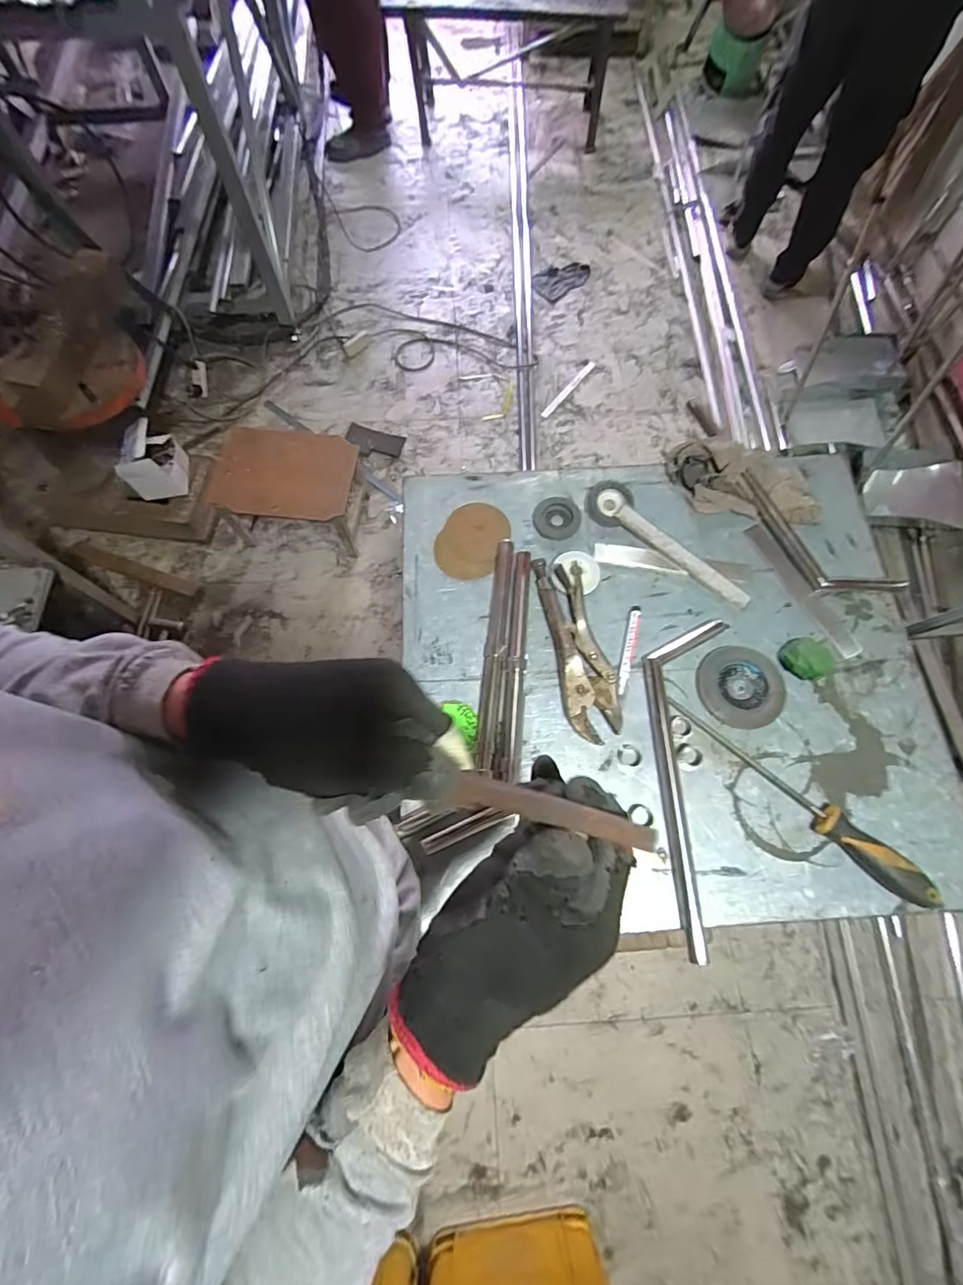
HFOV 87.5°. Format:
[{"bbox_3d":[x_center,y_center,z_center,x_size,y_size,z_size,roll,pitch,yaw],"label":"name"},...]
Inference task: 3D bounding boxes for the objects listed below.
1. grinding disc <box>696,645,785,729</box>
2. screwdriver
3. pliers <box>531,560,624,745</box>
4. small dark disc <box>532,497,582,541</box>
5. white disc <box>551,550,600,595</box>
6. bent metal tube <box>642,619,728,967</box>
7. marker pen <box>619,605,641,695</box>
[{"bbox_3d":[0.295,0.050,0.573,0.093,0.007,0.092,0,70,-1],"label":"grinding disc"},{"bbox_3d":[0.327,0.155,0.520,0.293,0.033,0.029,42,75,13],"label":"screwdriver"},{"bbox_3d":[0.112,0.003,0.582,0.061,0.015,0.216,-9,70,-4],"label":"pliers"},{"bbox_3d":[0.097,-0.159,0.647,0.059,0.009,0.057,0,70,-1],"label":"small dark disc"},{"bbox_3d":[0.117,-0.085,0.617,0.054,0.005,0.064,34,73,11],"label":"white disc"},{"bbox_3d":[0.214,0.135,0.538,0.083,0.014,0.350,9,70,2],"label":"bent metal tube"},{"bbox_3d":[0.173,0.006,0.584,0.014,0.008,0.110,14,70,4],"label":"marker pen"}]

